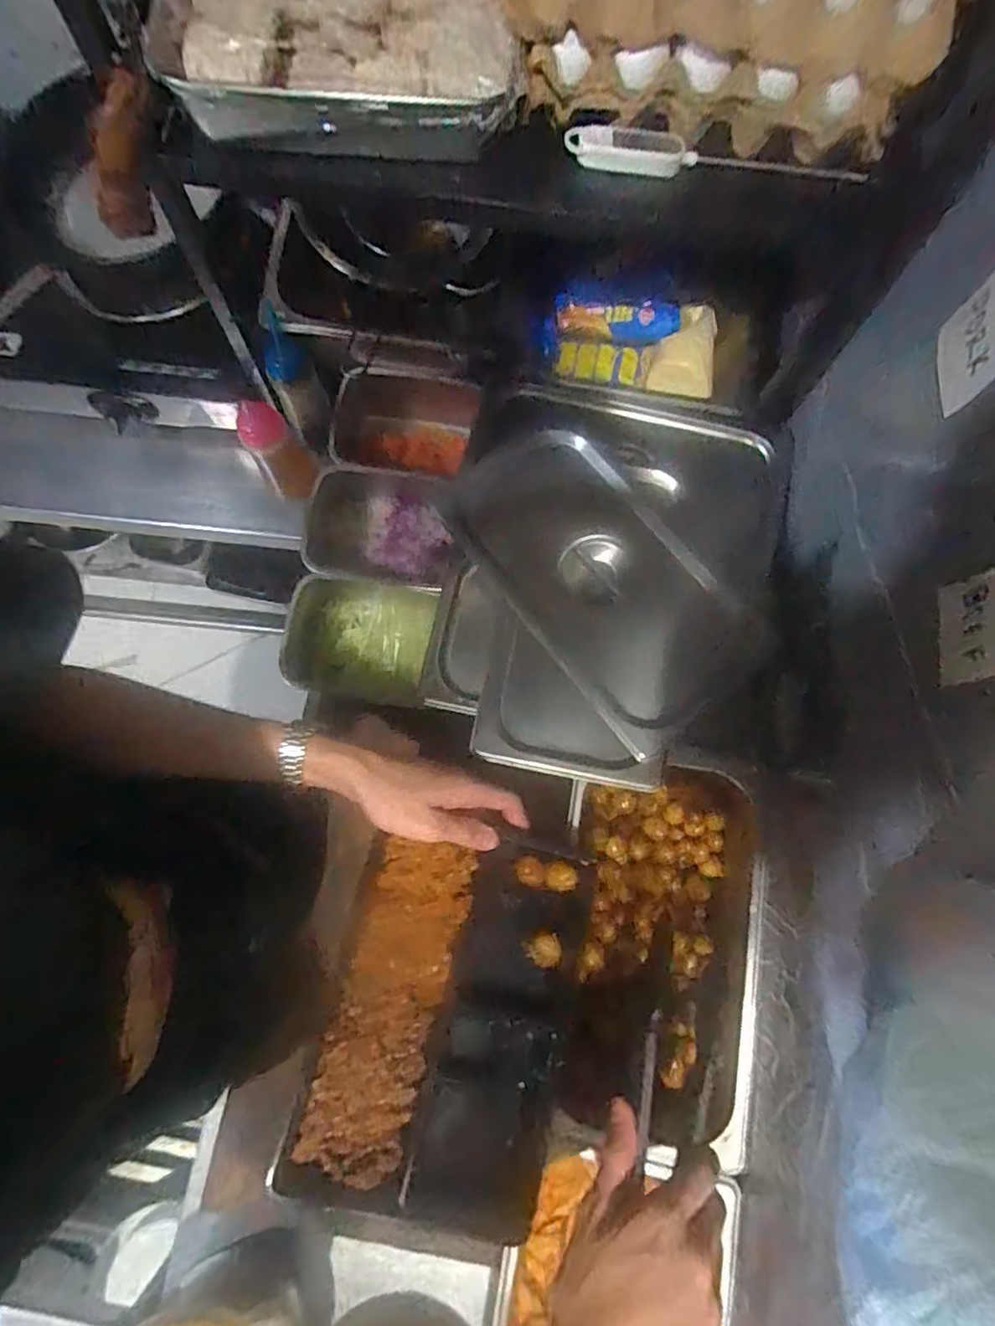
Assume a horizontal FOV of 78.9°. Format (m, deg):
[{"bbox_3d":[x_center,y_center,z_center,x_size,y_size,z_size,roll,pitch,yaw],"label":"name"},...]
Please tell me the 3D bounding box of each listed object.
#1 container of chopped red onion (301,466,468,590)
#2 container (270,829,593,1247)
[{"bbox_3d":[-0.118,-0.150,0.699,0.163,0.074,0.147,6,77,2],"label":"container of chopped red onion"},{"bbox_3d":[-0.034,0.263,0.462,0.180,0.062,0.258,14,78,3],"label":"container"}]

